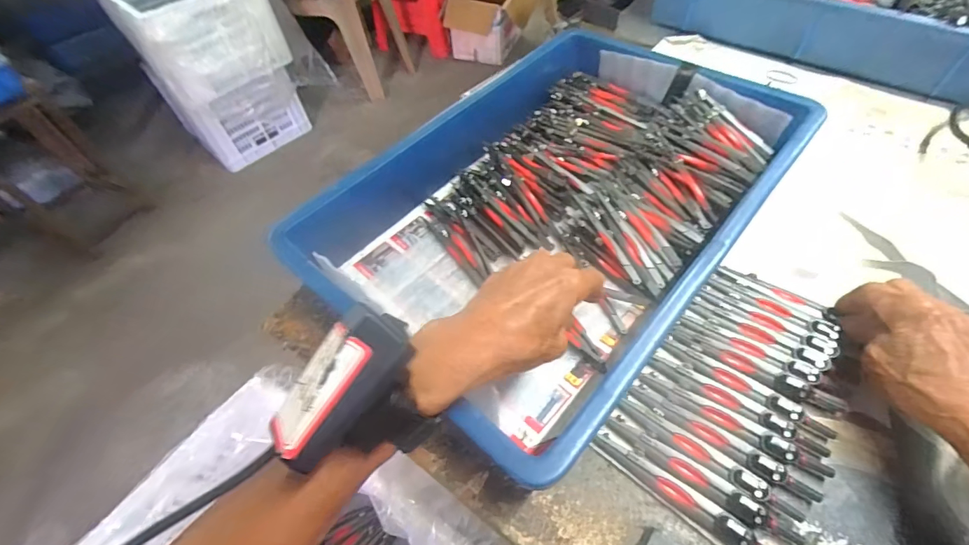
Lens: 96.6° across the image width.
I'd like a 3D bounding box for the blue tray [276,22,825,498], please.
[{"bbox_3d":[0.070,-0.068,0.397,0.280,0.074,0.419,35,64,26],"label":"blue tray"}]

